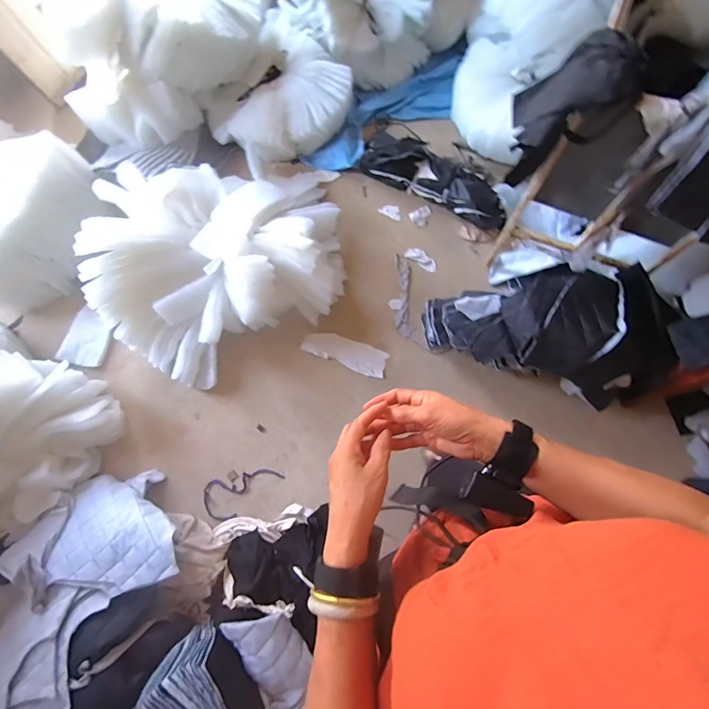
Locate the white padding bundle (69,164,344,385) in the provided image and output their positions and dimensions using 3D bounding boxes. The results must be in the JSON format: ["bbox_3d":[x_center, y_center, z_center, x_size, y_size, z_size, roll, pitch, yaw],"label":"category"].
[{"bbox_3d":[-0.405,-0.333,1.361,0.875,0.354,0.603,-30,76,-7],"label":"white padding bundle"}]

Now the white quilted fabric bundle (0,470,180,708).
[{"bbox_3d":[-0.799,0.676,1.150,0.423,0.193,0.675,34,78,9],"label":"white quilted fabric bundle"}]

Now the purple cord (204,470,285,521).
[{"bbox_3d":[-0.359,0.455,1.324,0.256,0.006,0.125,-13,75,-3],"label":"purple cord"}]

